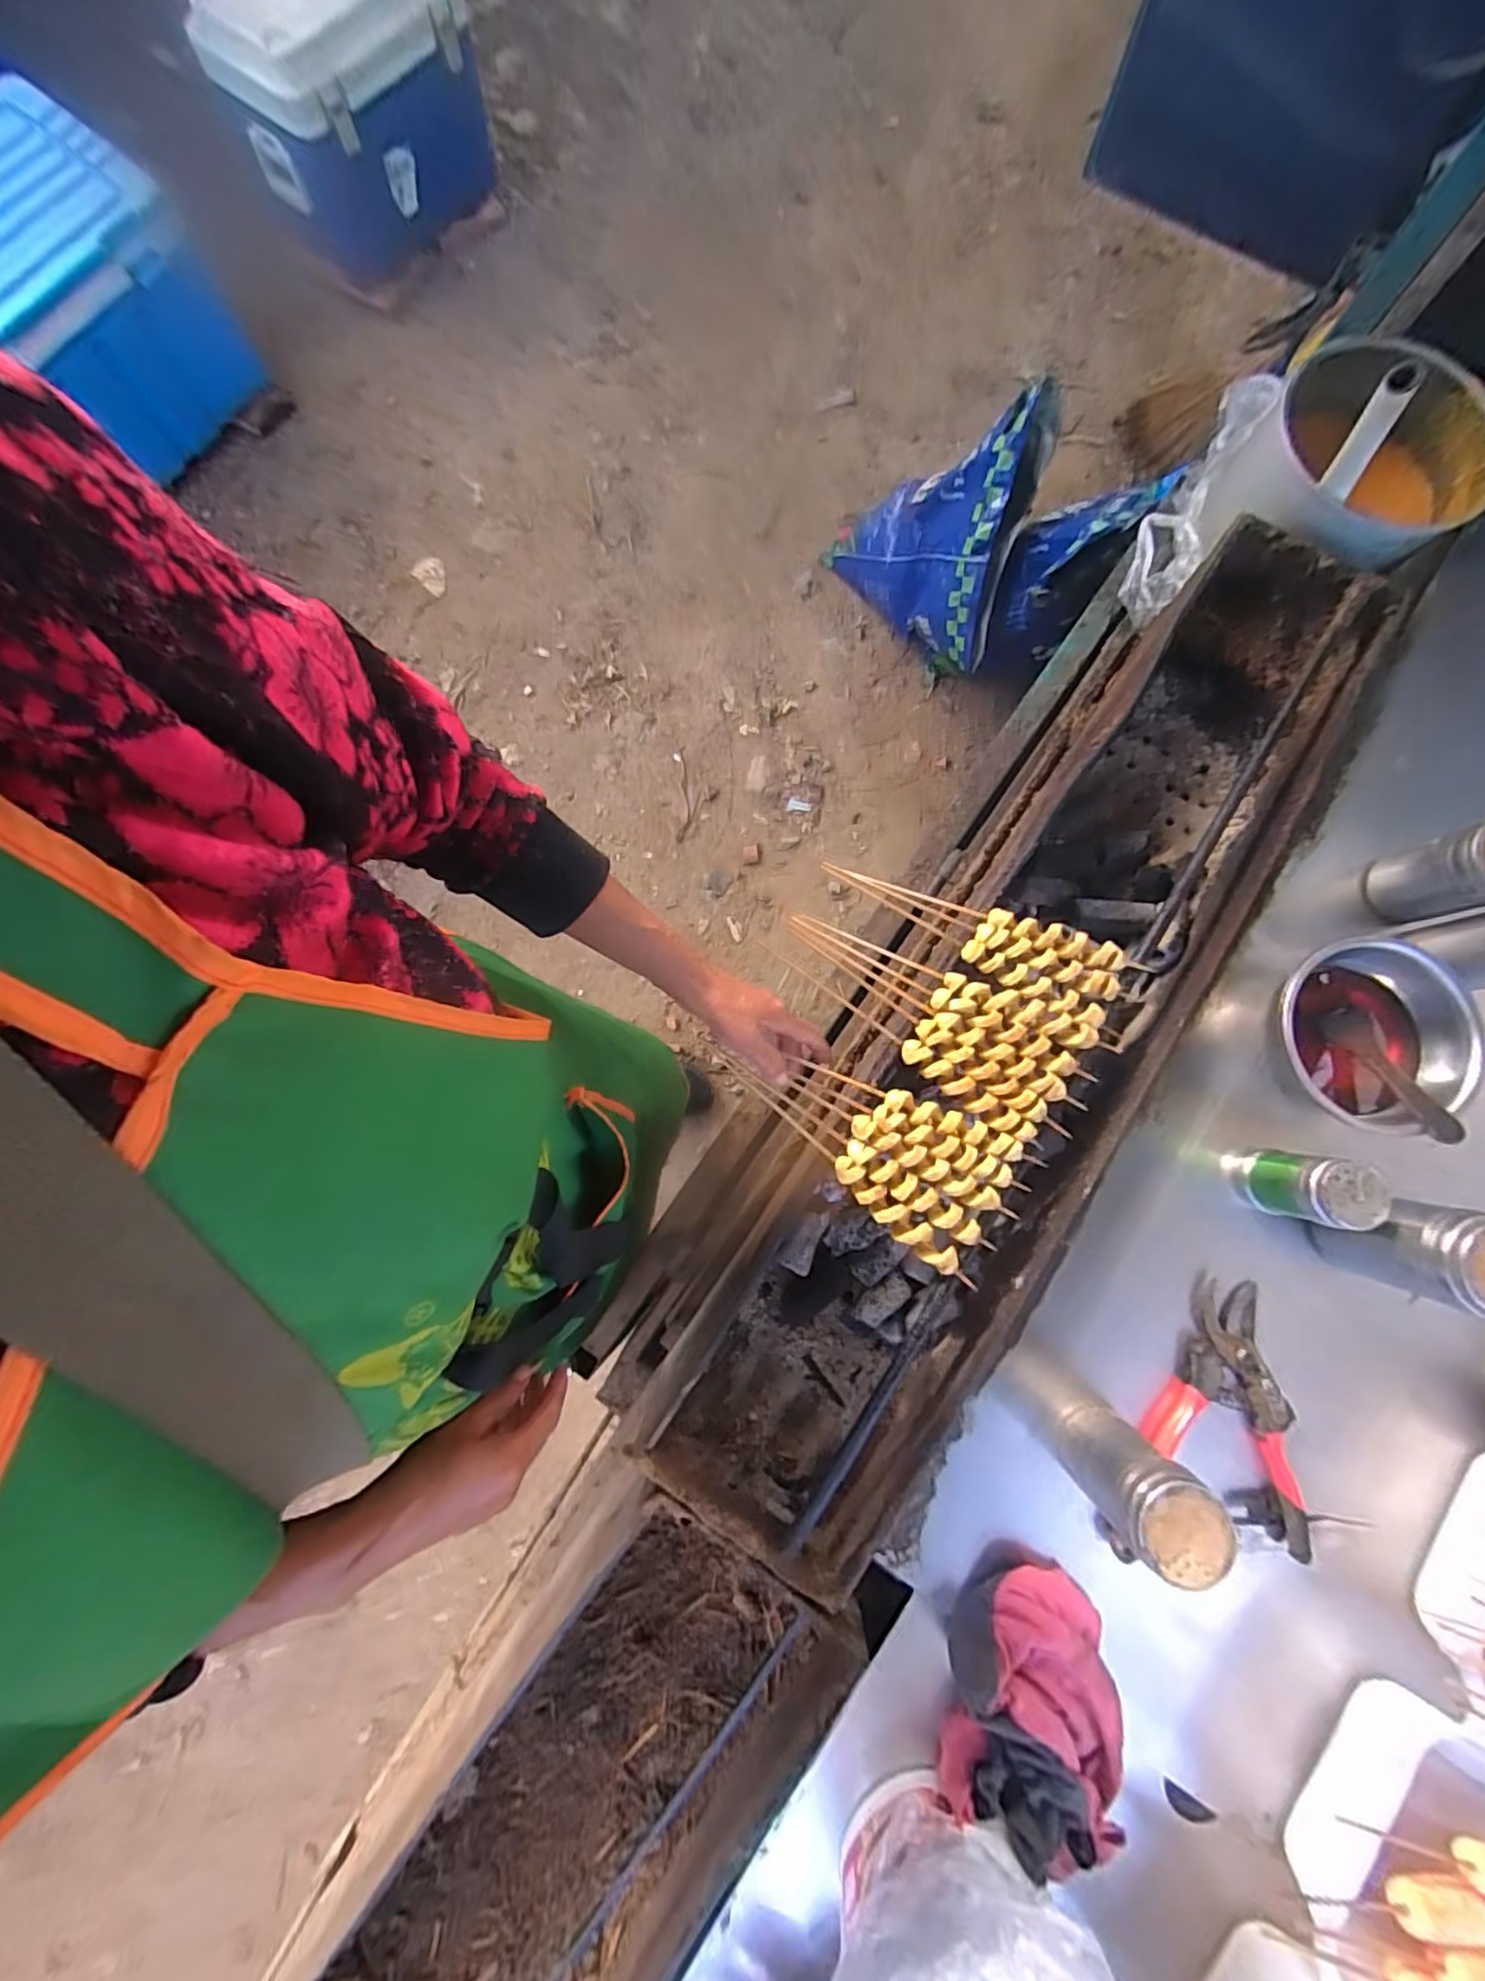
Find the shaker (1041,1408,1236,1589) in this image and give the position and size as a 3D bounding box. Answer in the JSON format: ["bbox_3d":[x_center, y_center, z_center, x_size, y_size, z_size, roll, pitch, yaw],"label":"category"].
[{"bbox_3d":[0.293,0.371,0.491,0.062,0.139,0.060,0,79,1],"label":"shaker"}]

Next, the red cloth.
[{"bbox_3d":[0.226,0.554,0.492,0.133,0.044,0.198,7,79,2],"label":"red cloth"}]

